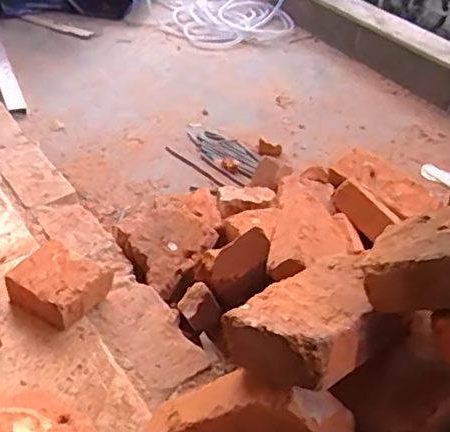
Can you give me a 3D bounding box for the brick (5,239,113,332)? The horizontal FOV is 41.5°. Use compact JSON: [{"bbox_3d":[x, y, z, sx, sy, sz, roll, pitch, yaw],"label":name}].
[{"bbox_3d":[-0.224,0.095,0.808,0.116,0.055,0.098,21,42,20],"label":"brick"}]

